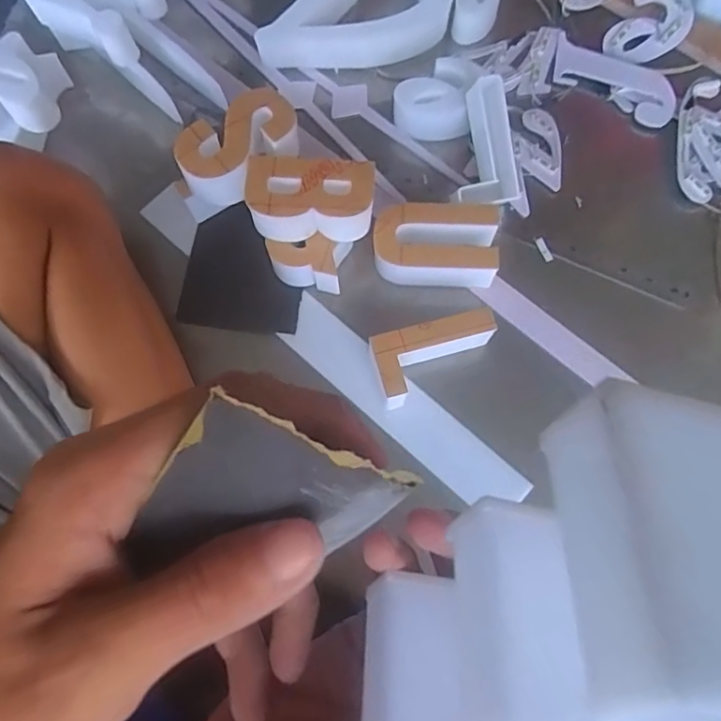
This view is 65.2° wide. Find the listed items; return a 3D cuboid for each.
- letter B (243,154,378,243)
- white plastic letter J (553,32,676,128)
[{"bbox_3d":[-0.042,-0.138,0.491,0.104,0.043,0.056,5,73,1],"label":"letter B"},{"bbox_3d":[0.264,-0.293,0.590,0.133,0.010,0.063,25,74,7],"label":"white plastic letter J"}]

